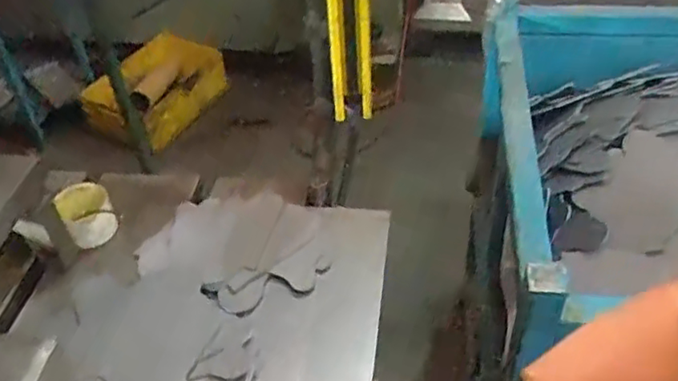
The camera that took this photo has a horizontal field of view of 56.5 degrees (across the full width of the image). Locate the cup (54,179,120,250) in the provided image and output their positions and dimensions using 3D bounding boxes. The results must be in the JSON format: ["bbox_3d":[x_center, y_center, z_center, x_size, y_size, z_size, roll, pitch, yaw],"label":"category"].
[{"bbox_3d":[-0.305,0.031,0.772,0.059,0.056,0.064,-28,48,-21],"label":"cup"}]

